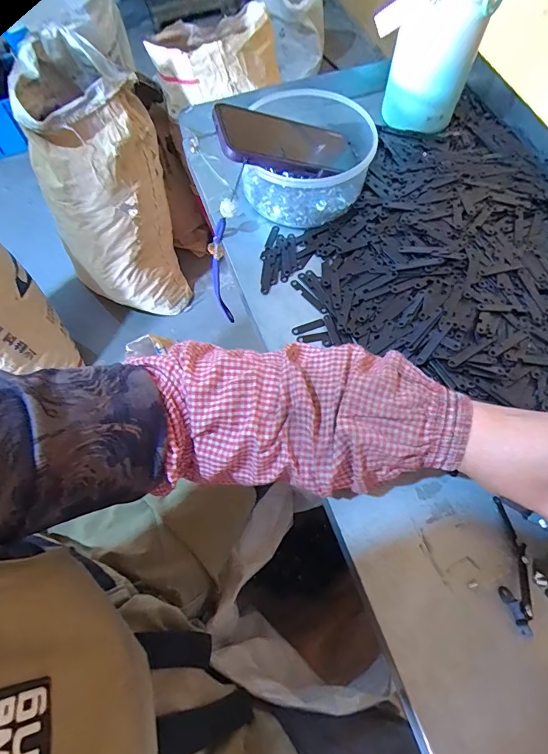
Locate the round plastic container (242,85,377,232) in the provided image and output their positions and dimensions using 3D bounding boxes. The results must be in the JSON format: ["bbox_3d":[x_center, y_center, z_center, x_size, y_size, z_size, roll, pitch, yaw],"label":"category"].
[{"bbox_3d":[0.040,-0.259,0.477,0.143,0.064,0.170,3,66,3],"label":"round plastic container"}]

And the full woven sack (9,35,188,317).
[{"bbox_3d":[-0.467,-0.486,1.192,0.302,0.655,0.310,-3,65,0],"label":"full woven sack"}]

